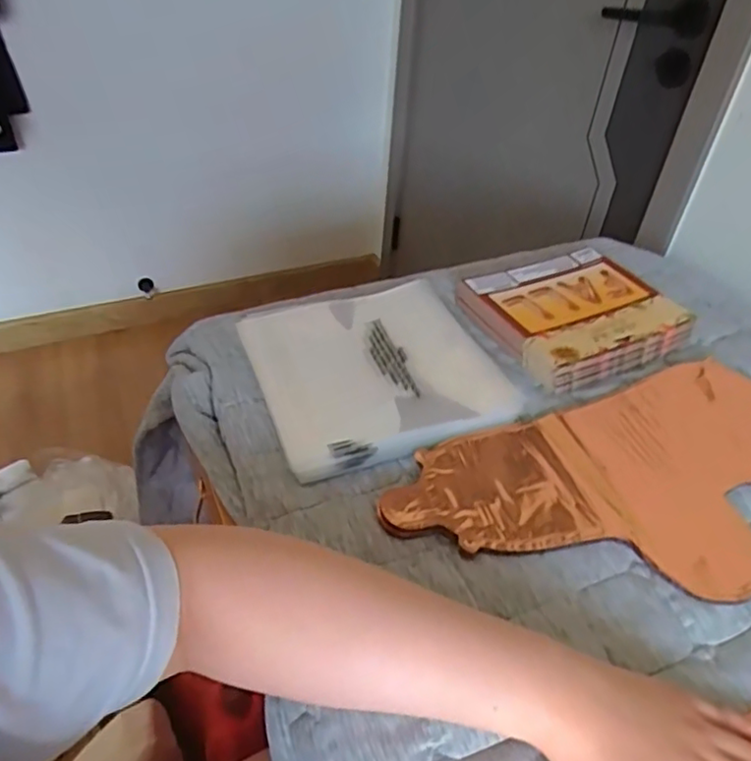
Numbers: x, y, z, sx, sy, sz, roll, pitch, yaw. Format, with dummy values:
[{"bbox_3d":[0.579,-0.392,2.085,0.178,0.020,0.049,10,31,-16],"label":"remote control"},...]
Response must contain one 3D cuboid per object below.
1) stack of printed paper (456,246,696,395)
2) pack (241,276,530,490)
[{"bbox_3d":[0.216,-0.078,0.670,0.199,0.030,0.173,-20,47,-24],"label":"stack of printed paper"},{"bbox_3d":[-0.004,-0.014,0.584,0.206,0.028,0.209,-15,45,-20],"label":"pack"}]

